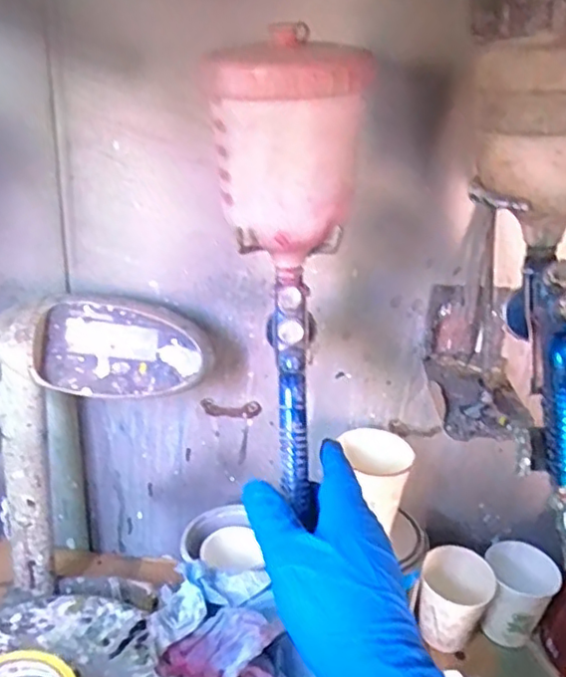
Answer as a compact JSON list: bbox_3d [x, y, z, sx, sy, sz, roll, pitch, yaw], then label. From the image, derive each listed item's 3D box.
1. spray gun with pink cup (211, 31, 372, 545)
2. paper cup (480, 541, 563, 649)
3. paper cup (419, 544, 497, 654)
[{"bbox_3d":[0.003,-0.042,0.391,0.083,0.271,0.086,-8,15,-23],"label":"spray gun with pink cup"},{"bbox_3d":[0.238,0.260,0.634,0.067,0.080,0.065,4,26,-2],"label":"paper cup"},{"bbox_3d":[0.170,0.262,0.619,0.069,0.081,0.060,14,28,18],"label":"paper cup"}]

